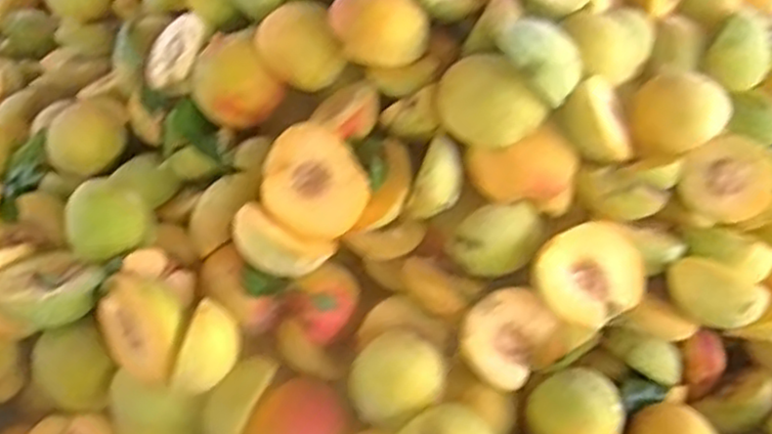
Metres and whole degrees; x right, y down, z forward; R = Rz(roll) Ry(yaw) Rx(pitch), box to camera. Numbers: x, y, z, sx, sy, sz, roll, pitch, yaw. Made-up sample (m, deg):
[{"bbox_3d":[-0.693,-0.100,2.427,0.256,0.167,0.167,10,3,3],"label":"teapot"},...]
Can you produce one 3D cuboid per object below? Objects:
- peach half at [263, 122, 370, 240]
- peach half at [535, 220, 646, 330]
[{"bbox_3d":[-0.045,-0.024,0.488,0.066,0.073,0.034,-30,0,16],"label":"peach half"},{"bbox_3d":[0.129,0.037,0.462,0.065,0.022,0.062,-37,84,-9],"label":"peach half"}]

